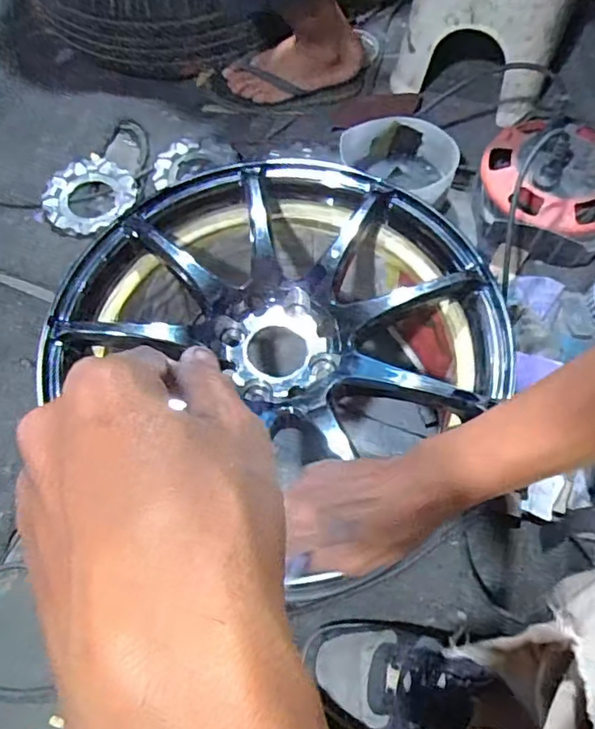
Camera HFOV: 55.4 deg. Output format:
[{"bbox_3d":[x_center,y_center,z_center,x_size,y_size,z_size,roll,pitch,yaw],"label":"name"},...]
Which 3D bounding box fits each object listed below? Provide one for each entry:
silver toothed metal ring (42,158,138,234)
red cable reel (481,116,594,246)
[{"bbox_3d":[-0.325,-0.264,0.890,0.129,0.017,0.133,0,64,1],"label":"silver toothed metal ring"},{"bbox_3d":[0.370,-0.265,0.812,0.210,0.132,0.203,0,64,1],"label":"red cable reel"}]

